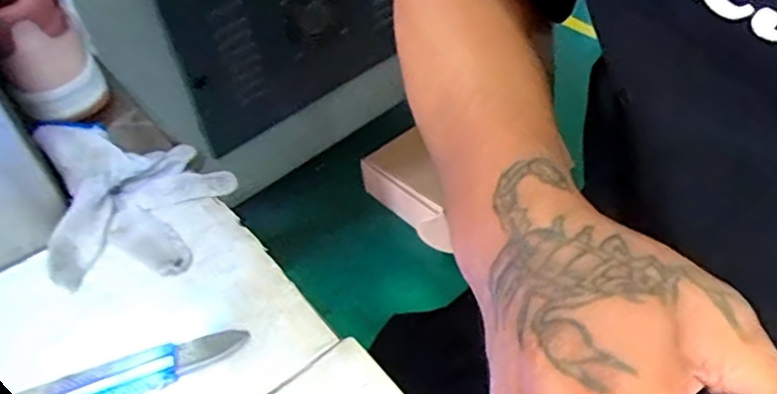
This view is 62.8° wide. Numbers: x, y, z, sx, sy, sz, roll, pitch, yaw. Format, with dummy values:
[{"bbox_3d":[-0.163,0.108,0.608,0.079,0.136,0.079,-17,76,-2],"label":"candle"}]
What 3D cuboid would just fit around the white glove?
[{"bbox_3d":[-0.178,-0.011,0.453,0.116,0.036,0.165,-20,45,-13],"label":"white glove"}]

